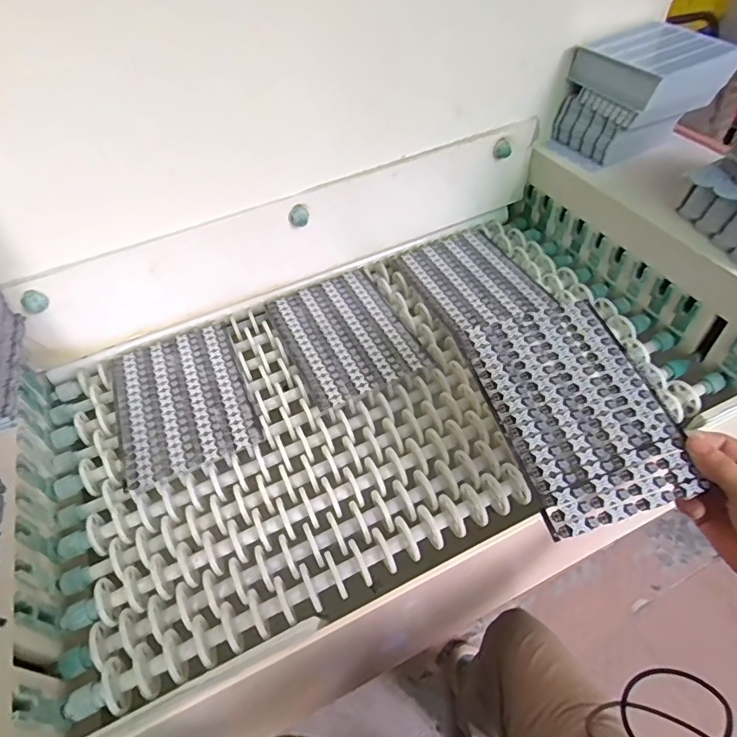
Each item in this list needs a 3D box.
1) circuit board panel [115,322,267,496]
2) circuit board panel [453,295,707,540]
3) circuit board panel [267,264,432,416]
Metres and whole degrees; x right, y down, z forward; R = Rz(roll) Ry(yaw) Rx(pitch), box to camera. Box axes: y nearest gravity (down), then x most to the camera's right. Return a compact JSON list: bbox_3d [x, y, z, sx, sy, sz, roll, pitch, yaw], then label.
[{"bbox_3d":[-0.210,0.031,0.556,0.140,0.010,0.192,-21,52,-12],"label":"circuit board panel"},{"bbox_3d":[0.174,0.028,0.413,0.134,0.006,0.193,-14,59,-9],"label":"circuit board panel"},{"bbox_3d":[-0.030,-0.045,0.603,0.142,0.011,0.195,-23,52,-13],"label":"circuit board panel"}]

